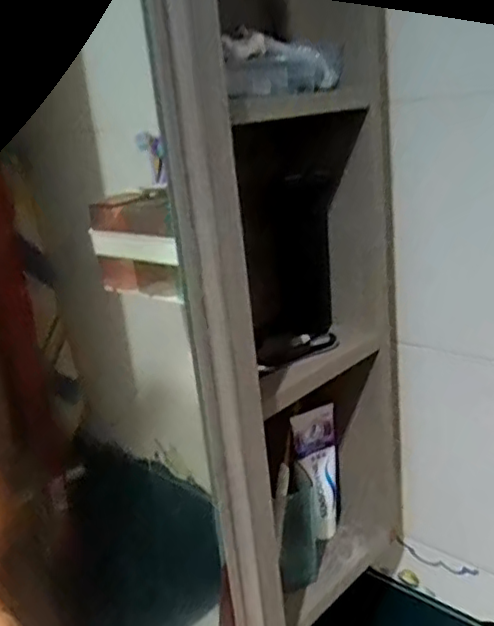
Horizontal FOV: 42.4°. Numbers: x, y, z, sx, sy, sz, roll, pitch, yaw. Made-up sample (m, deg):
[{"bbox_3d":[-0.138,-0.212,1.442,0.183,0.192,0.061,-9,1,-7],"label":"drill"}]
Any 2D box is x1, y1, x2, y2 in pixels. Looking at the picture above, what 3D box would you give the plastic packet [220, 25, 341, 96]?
[{"bbox_3d":[0.030,-0.203,0.516,0.026,0.046,0.126,10,23,40],"label":"plastic packet"}]

